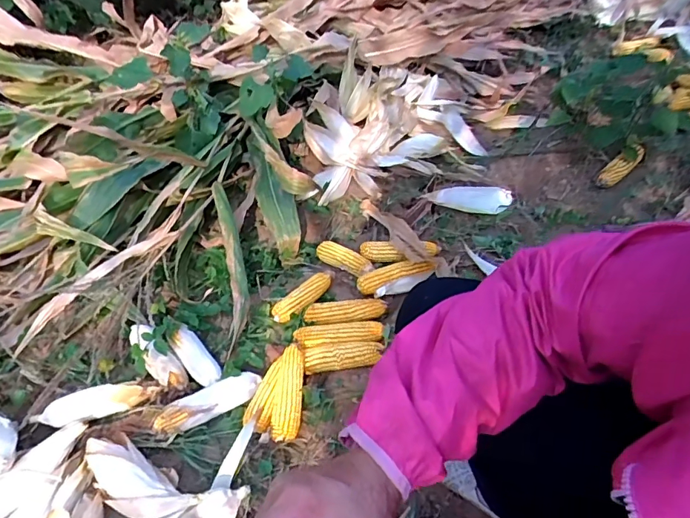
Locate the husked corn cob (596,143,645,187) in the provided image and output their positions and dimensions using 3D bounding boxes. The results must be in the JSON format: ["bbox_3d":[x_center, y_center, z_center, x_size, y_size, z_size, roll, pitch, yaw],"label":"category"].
[{"bbox_3d":[0.736,-0.251,1.203,0.220,0.045,0.054,-33,48,-26],"label":"husked corn cob"}]

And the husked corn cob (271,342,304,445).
[{"bbox_3d":[-0.102,0.242,0.842,0.053,0.048,0.173,0,48,5],"label":"husked corn cob"}]

